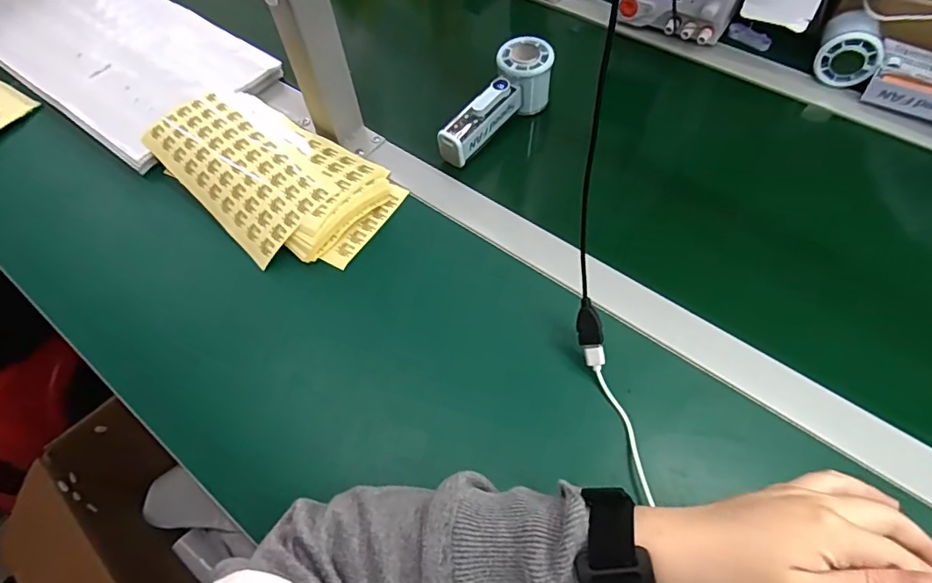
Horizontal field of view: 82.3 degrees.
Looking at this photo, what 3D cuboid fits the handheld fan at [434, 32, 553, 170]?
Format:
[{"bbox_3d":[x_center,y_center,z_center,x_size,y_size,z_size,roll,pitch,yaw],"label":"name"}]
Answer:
[{"bbox_3d":[0.034,-0.188,0.543,0.054,0.062,0.148,27,64,17],"label":"handheld fan"}]

